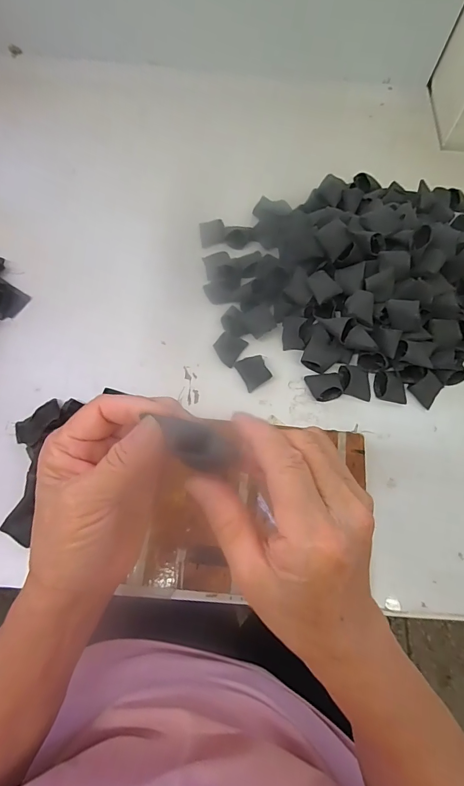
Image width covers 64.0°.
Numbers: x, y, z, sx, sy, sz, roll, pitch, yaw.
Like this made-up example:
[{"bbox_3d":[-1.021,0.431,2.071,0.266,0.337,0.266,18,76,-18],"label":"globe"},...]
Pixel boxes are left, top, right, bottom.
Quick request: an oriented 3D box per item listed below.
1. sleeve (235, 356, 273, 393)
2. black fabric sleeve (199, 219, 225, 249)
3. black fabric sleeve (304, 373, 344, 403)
[{"bbox_3d":[0.027,-0.026,0.461,0.034,0.008,0.040,-26,73,-11],"label":"sleeve"},{"bbox_3d":[-0.028,-0.229,0.532,0.034,0.013,0.039,-7,71,-4],"label":"black fabric sleeve"},{"bbox_3d":[0.114,-0.010,0.449,0.041,0.026,0.035,-10,71,-5],"label":"black fabric sleeve"}]

